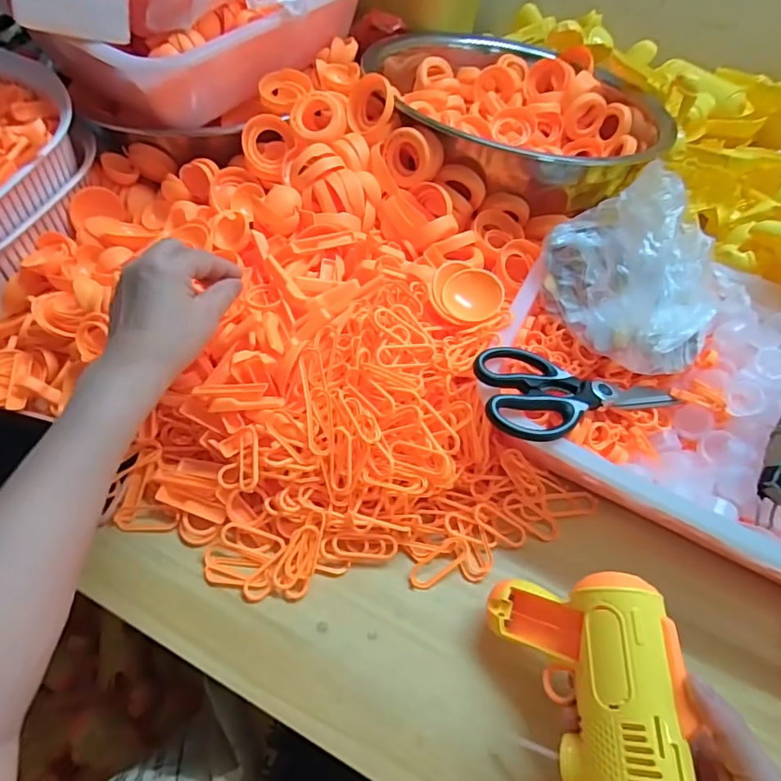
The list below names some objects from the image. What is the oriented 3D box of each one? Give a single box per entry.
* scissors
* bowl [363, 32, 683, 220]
[{"bbox_3d":[0.159,0.002,0.414,0.186,0.020,0.082,3,55,-20],"label":"scissors"},{"bbox_3d":[0.172,-0.362,0.654,0.345,0.093,0.345,1,56,-2],"label":"bowl"}]

